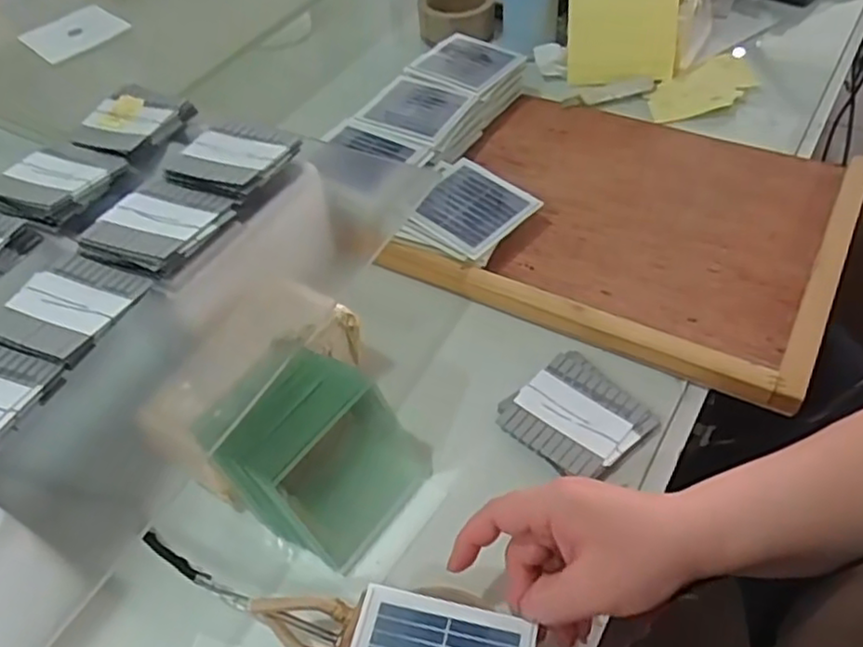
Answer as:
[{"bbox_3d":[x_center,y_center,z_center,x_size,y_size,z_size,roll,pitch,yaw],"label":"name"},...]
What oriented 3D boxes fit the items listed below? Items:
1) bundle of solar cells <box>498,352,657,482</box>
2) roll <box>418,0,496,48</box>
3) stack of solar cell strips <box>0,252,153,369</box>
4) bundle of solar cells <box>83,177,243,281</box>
[{"bbox_3d":[0.101,0.068,0.479,0.080,0.017,0.085,-34,55,-21],"label":"bundle of solar cells"},{"bbox_3d":[0.032,-0.386,0.855,0.094,0.043,0.094,-3,50,3],"label":"roll"},{"bbox_3d":[-0.246,-0.017,0.450,0.096,0.008,0.083,17,53,19],"label":"stack of solar cell strips"},{"bbox_3d":[-0.202,-0.075,0.493,0.087,0.010,0.089,19,54,20],"label":"bundle of solar cells"}]

